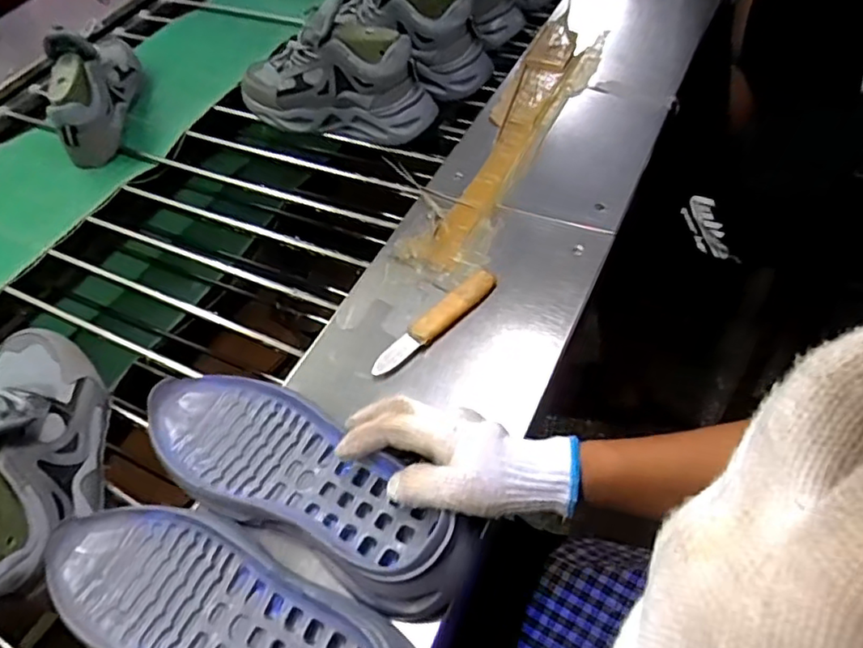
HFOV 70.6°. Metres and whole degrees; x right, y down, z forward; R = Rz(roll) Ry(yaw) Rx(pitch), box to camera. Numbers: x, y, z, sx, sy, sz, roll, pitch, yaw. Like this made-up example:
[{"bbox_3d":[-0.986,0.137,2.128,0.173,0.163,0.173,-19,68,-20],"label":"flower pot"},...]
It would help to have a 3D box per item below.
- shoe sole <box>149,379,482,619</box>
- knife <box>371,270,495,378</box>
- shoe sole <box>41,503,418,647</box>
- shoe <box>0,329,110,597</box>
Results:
[{"bbox_3d":[-0.113,0.123,0.501,0.315,0.046,0.109,24,58,28],"label":"shoe sole"},{"bbox_3d":[0.004,-0.001,0.616,0.028,0.020,0.158,34,63,28],"label":"knife"},{"bbox_3d":[-0.151,0.216,0.445,0.313,0.058,0.110,17,56,18],"label":"shoe sole"},{"bbox_3d":[-0.362,0.107,0.547,0.095,0.135,0.275,-16,40,-7],"label":"shoe"}]

